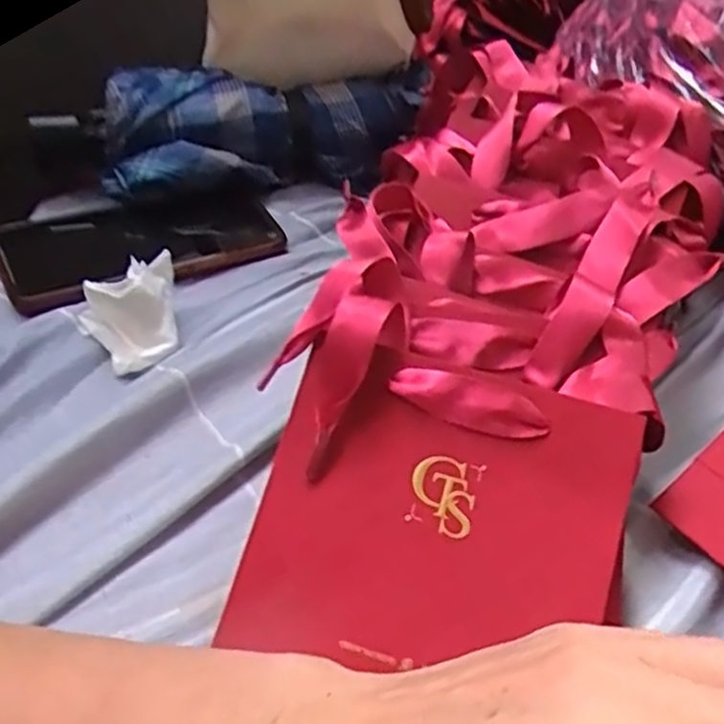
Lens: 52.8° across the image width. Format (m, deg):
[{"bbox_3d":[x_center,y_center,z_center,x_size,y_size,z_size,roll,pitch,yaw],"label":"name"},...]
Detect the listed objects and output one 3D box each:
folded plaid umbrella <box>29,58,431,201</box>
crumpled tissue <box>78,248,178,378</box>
[{"bbox_3d":[-0.081,-0.165,0.509,0.258,0.091,0.080,-13,47,-20],"label":"folded plaid umbrella"},{"bbox_3d":[-0.121,-0.026,0.380,0.051,0.034,0.052,-10,48,-19],"label":"crumpled tissue"}]

